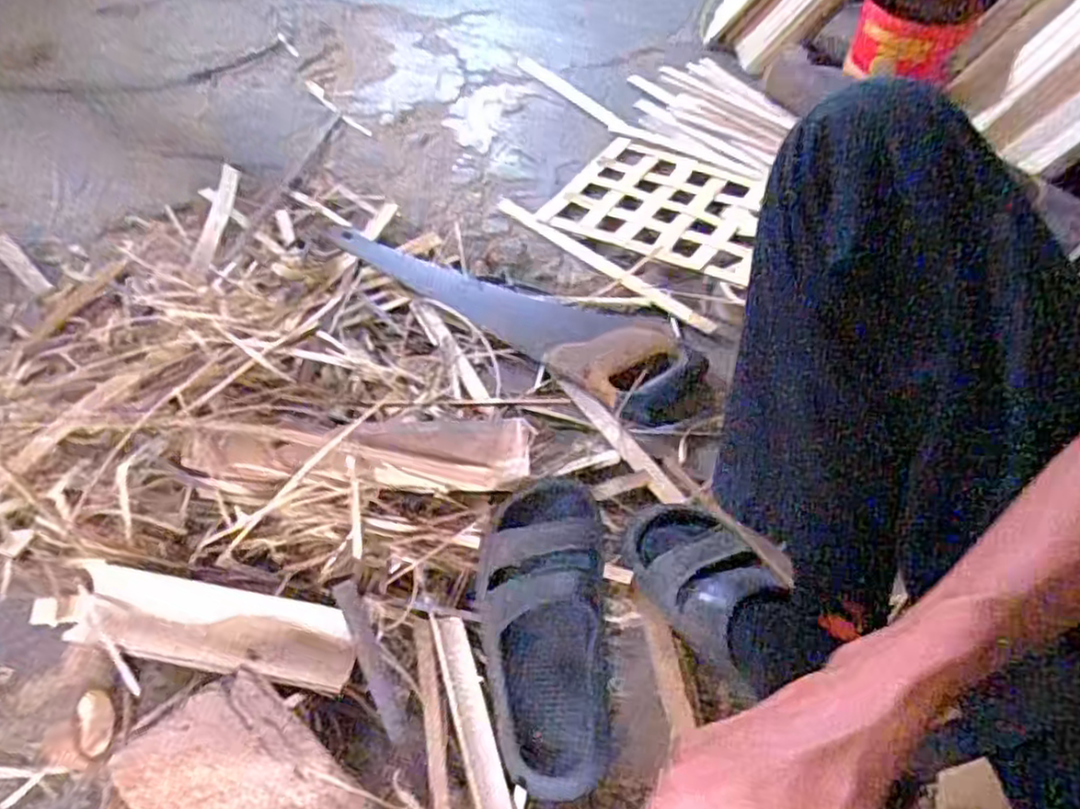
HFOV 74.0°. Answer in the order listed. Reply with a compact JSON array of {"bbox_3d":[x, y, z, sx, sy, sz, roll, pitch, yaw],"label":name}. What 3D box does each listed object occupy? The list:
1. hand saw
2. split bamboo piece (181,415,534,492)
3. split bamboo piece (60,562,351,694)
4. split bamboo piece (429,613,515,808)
[{"bbox_3d":[-0.029,-0.133,0.847,0.484,0.029,0.135,32,59,21],"label":"hand saw"},{"bbox_3d":[-0.162,0.050,0.647,0.306,0.049,0.053,-2,54,-3],"label":"split bamboo piece"},{"bbox_3d":[-0.278,0.182,0.595,0.252,0.034,0.069,7,54,4],"label":"split bamboo piece"},{"bbox_3d":[-0.045,0.273,0.552,0.028,0.010,0.232,-14,55,-12],"label":"split bamboo piece"}]

